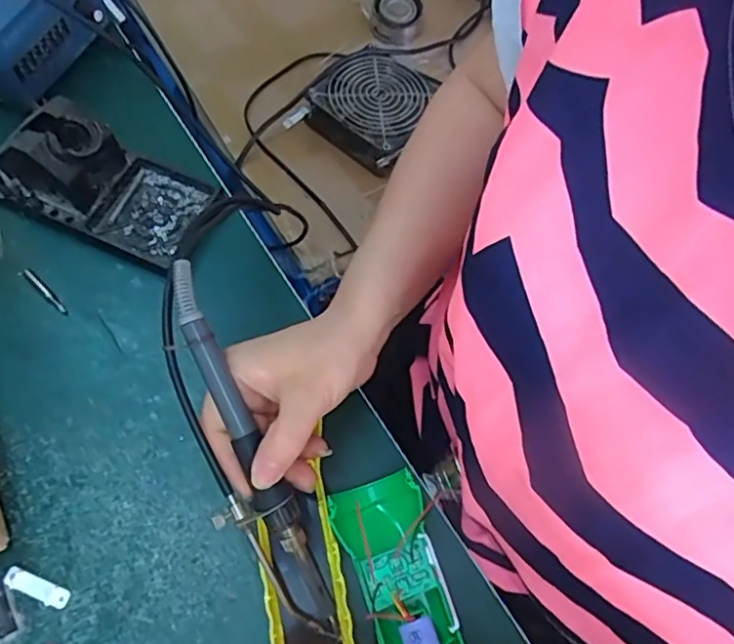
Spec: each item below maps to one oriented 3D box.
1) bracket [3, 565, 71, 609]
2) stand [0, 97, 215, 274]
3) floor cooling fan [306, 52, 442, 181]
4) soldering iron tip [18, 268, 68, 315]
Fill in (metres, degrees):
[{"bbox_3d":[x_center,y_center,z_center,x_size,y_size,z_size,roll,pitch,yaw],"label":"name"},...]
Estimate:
[{"bbox_3d":[-0.181,0.145,0.332,0.037,0.004,0.010,22,67,8],"label":"bracket"},{"bbox_3d":[-0.188,-0.102,0.404,0.152,0.069,0.075,22,66,6],"label":"stand"},{"bbox_3d":[0.008,-0.243,0.681,0.117,0.036,0.128,38,73,9],"label":"floor cooling fan"},{"bbox_3d":[-0.213,-0.021,0.402,0.045,0.010,0.007,39,71,14],"label":"soldering iron tip"}]

